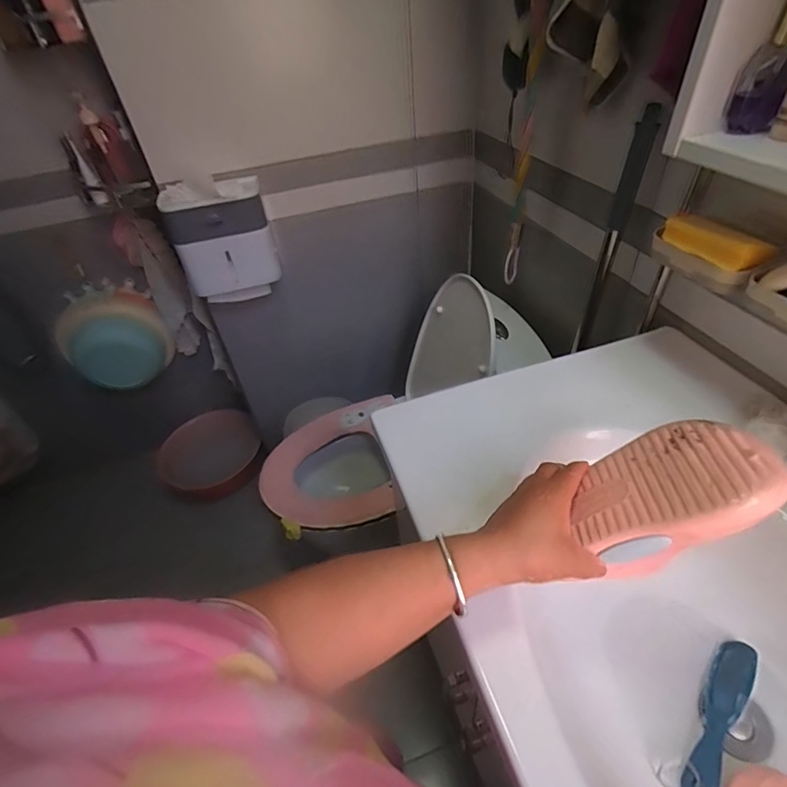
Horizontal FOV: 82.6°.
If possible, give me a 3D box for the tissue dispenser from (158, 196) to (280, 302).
[{"bbox_3d":[-0.352,-0.299,0.952,0.190,0.237,0.111,-24,46,-17],"label":"tissue dispenser"}]

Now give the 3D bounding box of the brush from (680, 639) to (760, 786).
[{"bbox_3d":[0.324,0.318,0.445,0.031,0.019,0.167,29,54,31],"label":"brush"}]

